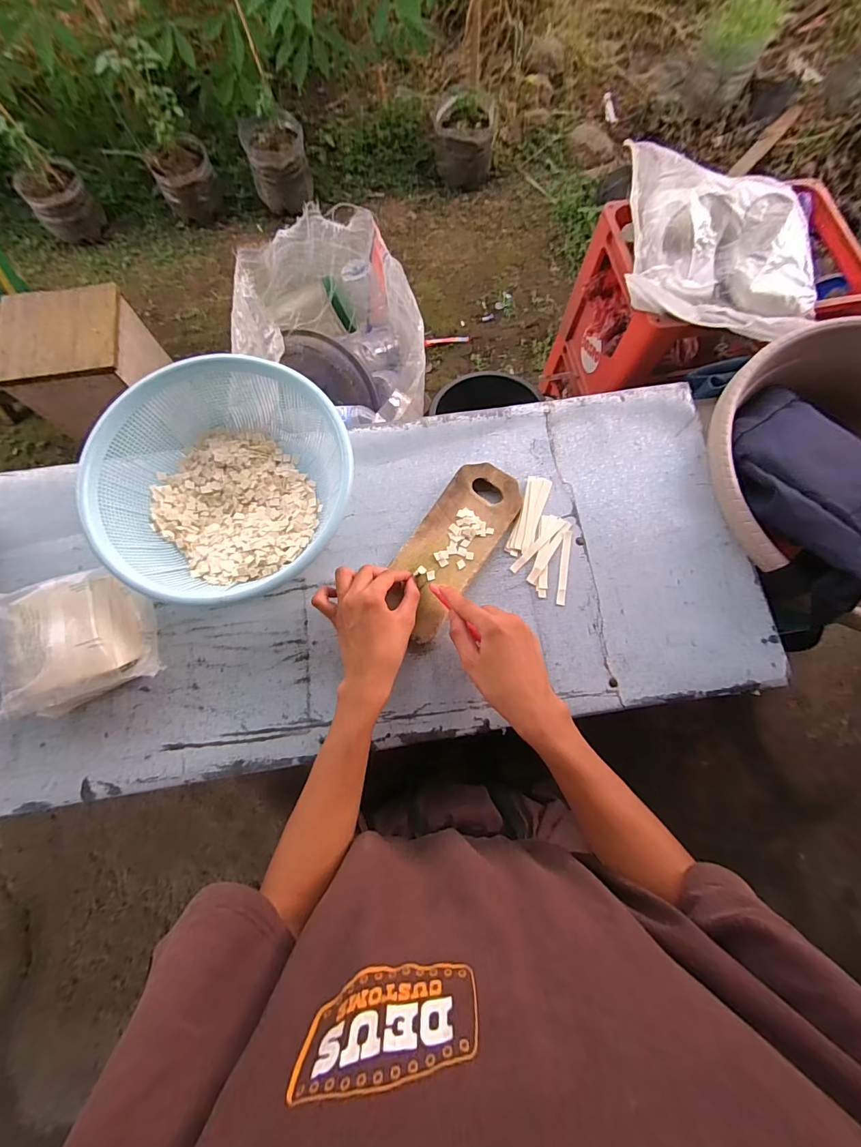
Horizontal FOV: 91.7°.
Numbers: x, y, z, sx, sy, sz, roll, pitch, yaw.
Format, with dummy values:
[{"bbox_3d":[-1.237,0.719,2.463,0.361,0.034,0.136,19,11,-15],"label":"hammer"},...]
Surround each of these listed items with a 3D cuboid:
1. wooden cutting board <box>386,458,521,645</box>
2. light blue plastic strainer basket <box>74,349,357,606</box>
[{"bbox_3d":[0.025,-0.034,0.509,0.100,0.010,0.228,28,79,7],"label":"wooden cutting board"},{"bbox_3d":[-0.234,-0.102,0.482,0.252,0.092,0.265,0,74,0],"label":"light blue plastic strainer basket"}]

